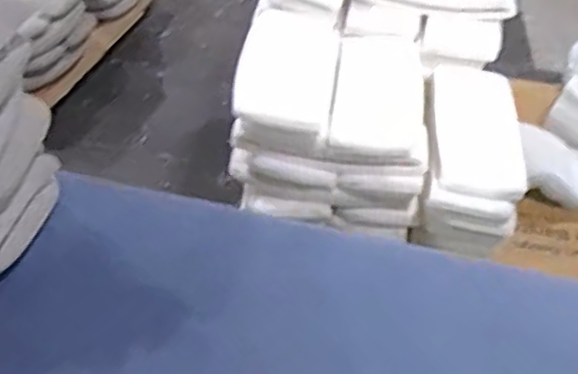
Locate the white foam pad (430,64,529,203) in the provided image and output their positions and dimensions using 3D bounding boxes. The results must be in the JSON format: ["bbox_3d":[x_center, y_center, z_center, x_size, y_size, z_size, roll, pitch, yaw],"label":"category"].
[{"bbox_3d":[0.466,-0.151,1.642,0.237,0.043,0.452,11,45,4],"label":"white foam pad"}]

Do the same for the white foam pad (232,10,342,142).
[{"bbox_3d":[0.004,-0.299,1.638,0.237,0.060,0.463,9,45,2],"label":"white foam pad"}]

